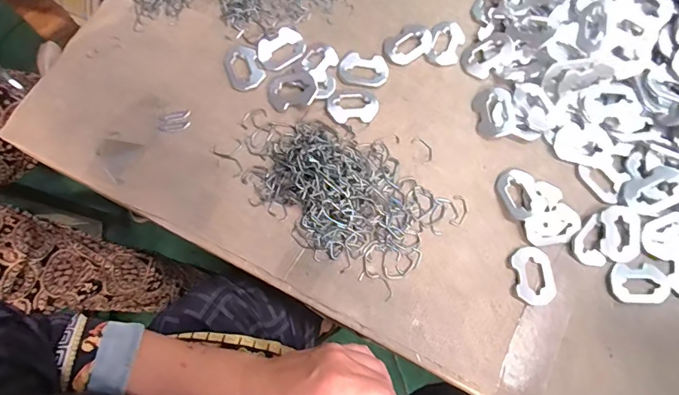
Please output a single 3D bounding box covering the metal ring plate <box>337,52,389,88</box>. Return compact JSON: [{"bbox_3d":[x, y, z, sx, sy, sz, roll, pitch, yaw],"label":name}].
[{"bbox_3d":[0.030,-0.157,0.532,0.060,0.004,0.046,10,74,3],"label":"metal ring plate"}]

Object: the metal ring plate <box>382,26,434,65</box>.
[{"bbox_3d":[0.087,-0.191,0.538,0.065,0.004,0.045,-40,78,-11],"label":"metal ring plate"}]

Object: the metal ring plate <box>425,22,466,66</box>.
[{"bbox_3d":[0.135,-0.196,0.545,0.042,0.004,0.067,15,74,4],"label":"metal ring plate"}]

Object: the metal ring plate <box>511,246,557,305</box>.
[{"bbox_3d":[0.204,0.082,0.456,0.041,0.007,0.060,-8,74,-2],"label":"metal ring plate"}]

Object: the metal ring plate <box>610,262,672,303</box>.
[{"bbox_3d":[0.315,0.090,0.452,0.059,0.005,0.040,-2,74,-1],"label":"metal ring plate"}]

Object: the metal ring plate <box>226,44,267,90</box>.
[{"bbox_3d":[-0.118,-0.158,0.524,0.043,0.004,0.062,-26,75,-7],"label":"metal ring plate"}]

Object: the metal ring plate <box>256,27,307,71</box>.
[{"bbox_3d":[-0.071,-0.182,0.531,0.060,0.004,0.047,-37,77,-10],"label":"metal ring plate"}]

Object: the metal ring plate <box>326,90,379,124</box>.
[{"bbox_3d":[0.016,-0.109,0.515,0.061,0.004,0.041,-2,74,-1],"label":"metal ring plate"}]

